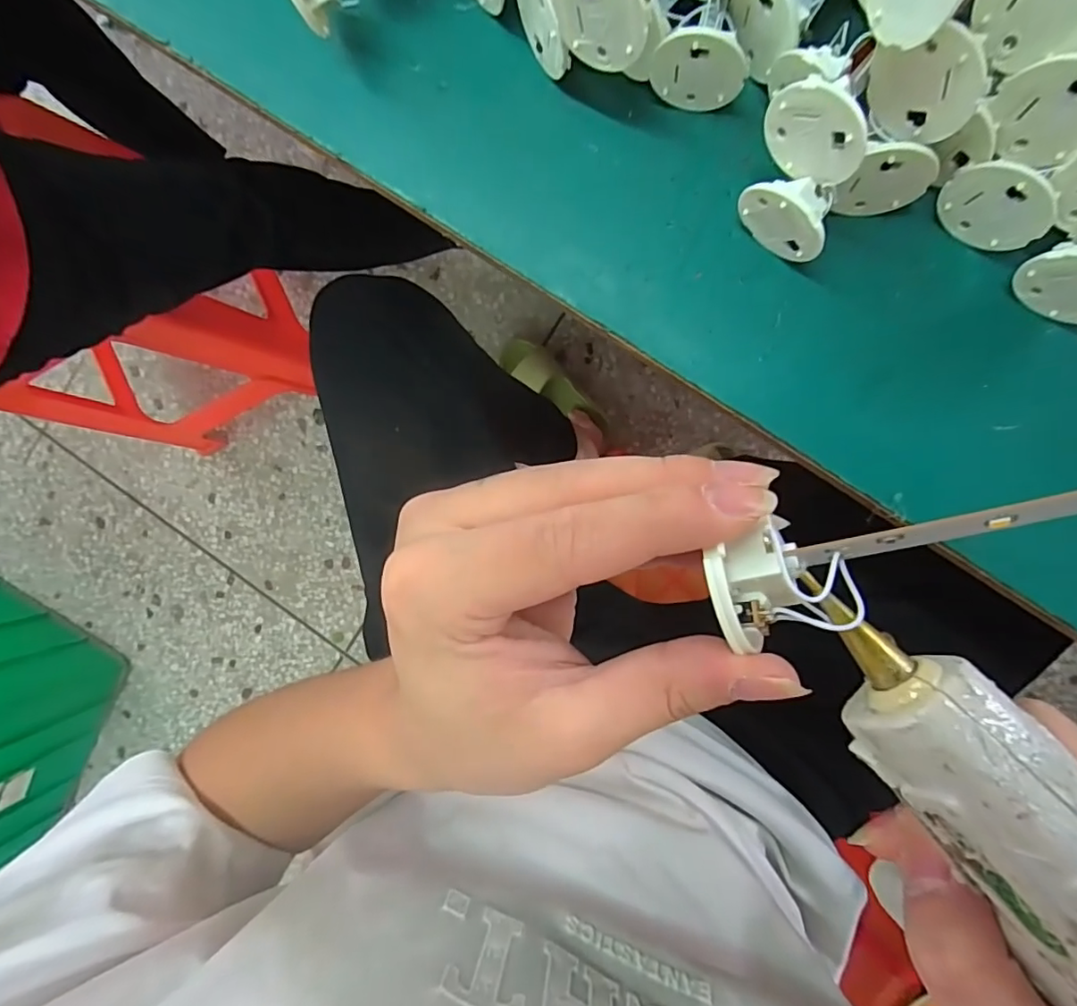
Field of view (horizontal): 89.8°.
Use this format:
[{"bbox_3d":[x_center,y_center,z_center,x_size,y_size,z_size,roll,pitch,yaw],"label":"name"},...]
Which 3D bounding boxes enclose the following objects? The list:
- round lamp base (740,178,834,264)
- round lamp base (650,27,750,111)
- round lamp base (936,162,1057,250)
[{"bbox_3d":[0.103,-0.118,0.221,0.038,0.033,0.019,40,99,5],"label":"round lamp base"},{"bbox_3d":[0.066,-0.177,0.222,0.038,0.031,0.012,18,96,8],"label":"round lamp base"},{"bbox_3d":[0.178,-0.116,0.209,0.038,0.035,0.008,40,87,28],"label":"round lamp base"}]

